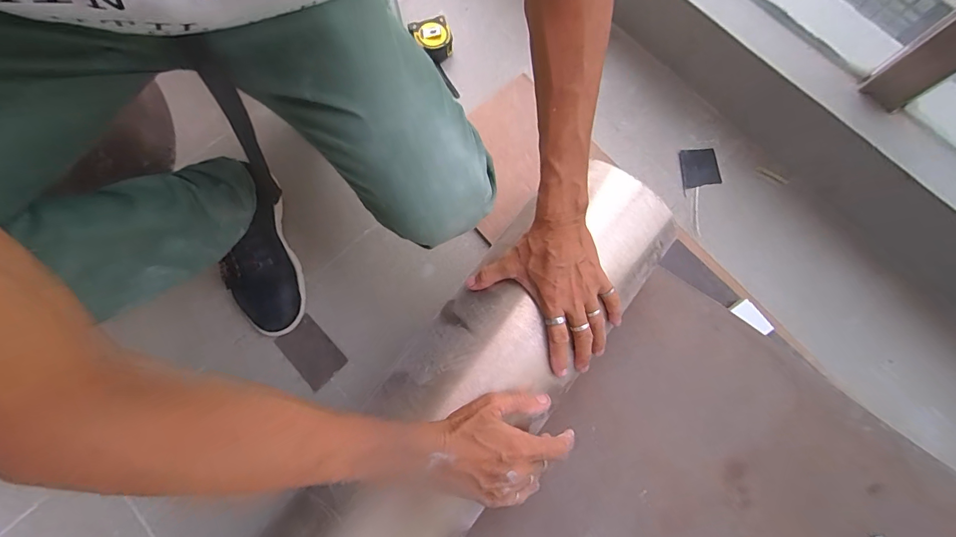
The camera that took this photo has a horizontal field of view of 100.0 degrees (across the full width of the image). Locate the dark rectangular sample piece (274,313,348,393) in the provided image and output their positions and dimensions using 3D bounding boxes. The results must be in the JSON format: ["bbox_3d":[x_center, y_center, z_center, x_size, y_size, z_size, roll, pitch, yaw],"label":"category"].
[{"bbox_3d":[-0.246,0.123,0.591,0.063,0.004,0.097,-43,80,-9],"label":"dark rectangular sample piece"}]

